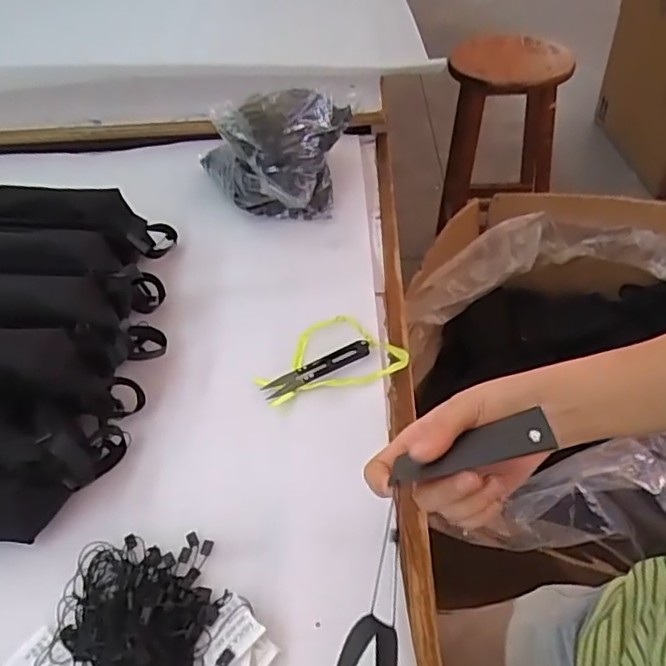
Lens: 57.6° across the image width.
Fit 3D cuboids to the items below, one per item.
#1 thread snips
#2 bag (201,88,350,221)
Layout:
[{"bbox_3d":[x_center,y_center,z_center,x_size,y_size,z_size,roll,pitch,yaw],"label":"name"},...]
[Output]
[{"bbox_3d":[-0.014,0.030,0.540,0.103,0.005,0.023,-22,47,-16],"label":"thread snips"},{"bbox_3d":[-0.069,-0.206,0.704,0.182,0.124,0.125,-5,45,0],"label":"bag"}]

